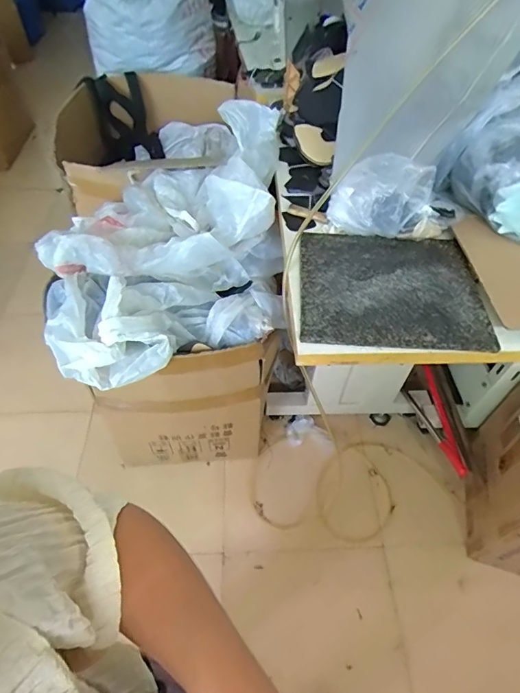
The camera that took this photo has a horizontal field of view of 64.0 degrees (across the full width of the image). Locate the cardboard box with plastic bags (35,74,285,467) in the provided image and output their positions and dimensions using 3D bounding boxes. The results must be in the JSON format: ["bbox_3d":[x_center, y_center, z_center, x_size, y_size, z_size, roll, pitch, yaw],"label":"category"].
[{"bbox_3d":[-0.272,-0.133,1.350,0.631,0.811,0.826,1,51,-2],"label":"cardboard box with plastic bags"}]

